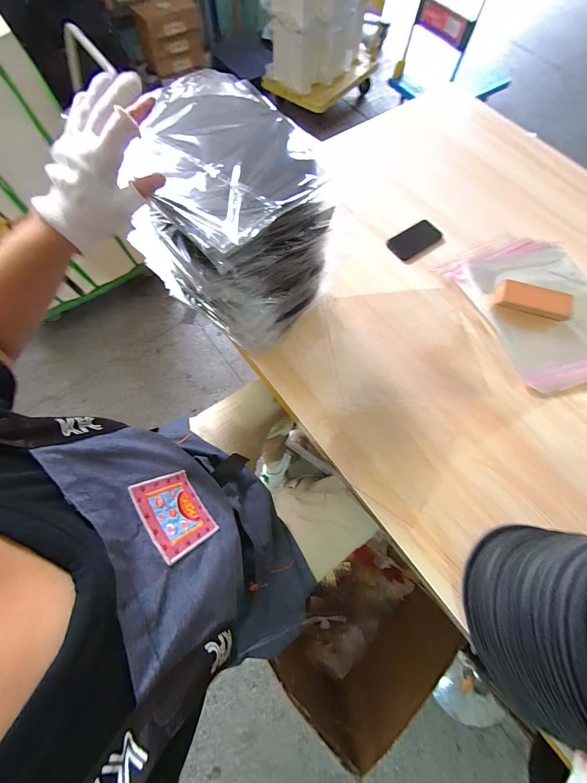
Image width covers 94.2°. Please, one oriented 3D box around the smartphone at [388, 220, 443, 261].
[{"bbox_3d":[0.324,-0.404,0.734,0.152,0.014,0.076,-32,75,-12],"label":"smartphone"}]

